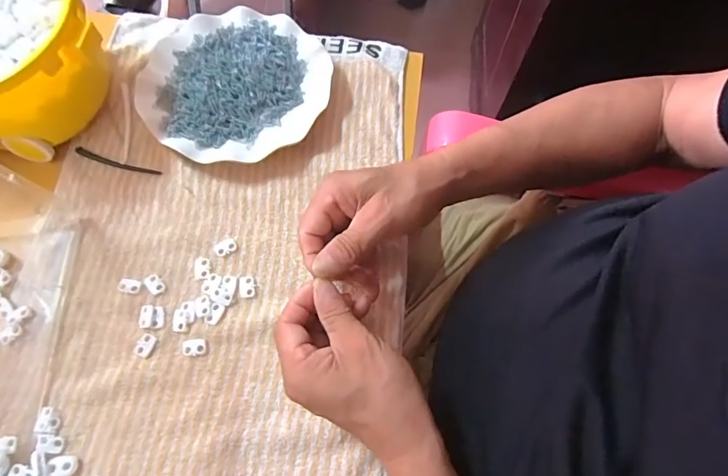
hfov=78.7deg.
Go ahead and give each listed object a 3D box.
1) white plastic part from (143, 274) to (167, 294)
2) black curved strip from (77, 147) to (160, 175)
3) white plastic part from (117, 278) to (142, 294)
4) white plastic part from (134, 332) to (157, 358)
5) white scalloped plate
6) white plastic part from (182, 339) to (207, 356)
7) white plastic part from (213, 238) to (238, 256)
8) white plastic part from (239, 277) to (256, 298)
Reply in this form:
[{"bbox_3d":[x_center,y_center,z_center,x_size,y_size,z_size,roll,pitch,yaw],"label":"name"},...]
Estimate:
[{"bbox_3d":[-0.181,0.040,0.382,0.012,0.004,0.020,-40,74,-15],"label":"white plastic part"},{"bbox_3d":[-0.236,-0.072,0.424,0.088,0.004,0.009,17,69,6],"label":"black curved strip"},{"bbox_3d":[-0.202,0.041,0.380,0.020,0.004,0.012,8,68,3],"label":"white plastic part"},{"bbox_3d":[-0.179,0.087,0.362,0.013,0.004,0.018,22,70,8],"label":"white plastic part"},{"bbox_3d":[-0.127,-0.153,0.449,0.175,0.024,0.179,0,68,-1],"label":"white scalloped plate"},{"bbox_3d":[-0.139,0.089,0.363,0.019,0.004,0.013,-5,68,-3],"label":"white plastic part"},{"bbox_3d":[-0.123,0.008,0.395,0.020,0.004,0.015,-34,72,-13],"label":"white plastic part"},{"bbox_3d":[-0.101,0.041,0.381,0.013,0.004,0.019,-9,69,-4],"label":"white plastic part"}]

